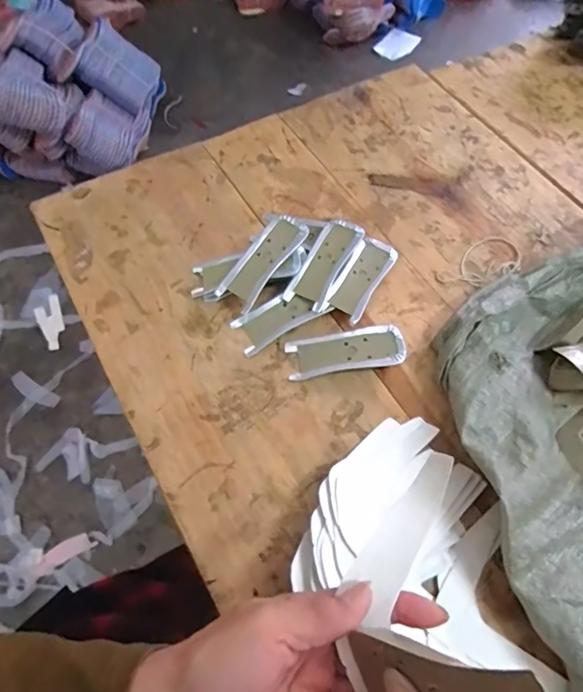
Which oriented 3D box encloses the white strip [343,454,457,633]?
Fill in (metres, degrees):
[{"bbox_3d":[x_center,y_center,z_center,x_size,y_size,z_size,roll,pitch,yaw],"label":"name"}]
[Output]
[{"bbox_3d":[0.065,0.107,0.280,0.028,0.012,0.103,31,64,16],"label":"white strip"}]

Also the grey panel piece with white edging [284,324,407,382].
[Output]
[{"bbox_3d":[0.056,0.006,0.491,0.118,0.016,0.043,-5,62,-5],"label":"grey panel piece with white edging"}]

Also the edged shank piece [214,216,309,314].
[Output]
[{"bbox_3d":[-0.030,-0.092,0.515,0.046,0.018,0.115,36,82,19],"label":"edged shank piece"}]

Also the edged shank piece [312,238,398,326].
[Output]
[{"bbox_3d":[0.075,-0.073,0.525,0.044,0.011,0.118,30,63,10],"label":"edged shank piece"}]

